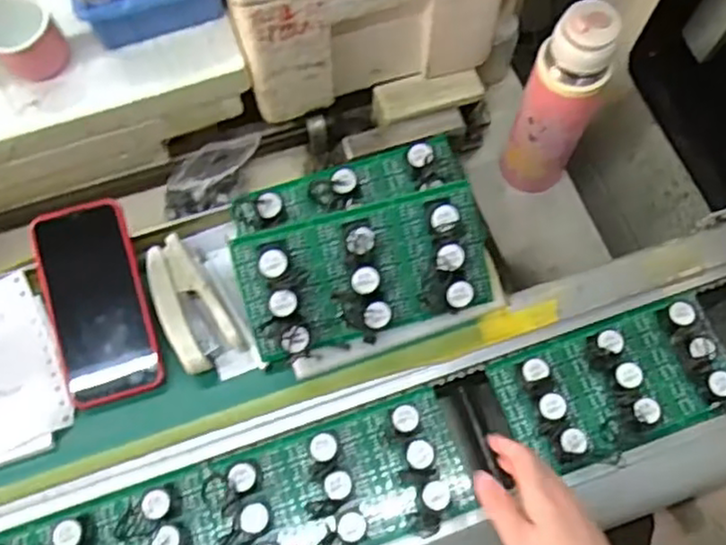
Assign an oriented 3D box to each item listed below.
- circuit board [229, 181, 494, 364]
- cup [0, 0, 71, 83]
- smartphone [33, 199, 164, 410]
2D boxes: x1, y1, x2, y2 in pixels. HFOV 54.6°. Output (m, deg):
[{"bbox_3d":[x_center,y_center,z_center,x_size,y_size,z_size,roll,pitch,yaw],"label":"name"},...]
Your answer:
[{"bbox_3d":[0.005,0.002,0.564,0.197,0.037,0.104,-14,100,-5],"label":"circuit board"},{"bbox_3d":[-0.301,-0.207,0.636,0.059,0.068,0.054,0,69,-1],"label":"cup"},{"bbox_3d":[-0.222,0.025,0.587,0.076,0.015,0.165,-15,82,-6],"label":"smartphone"}]

